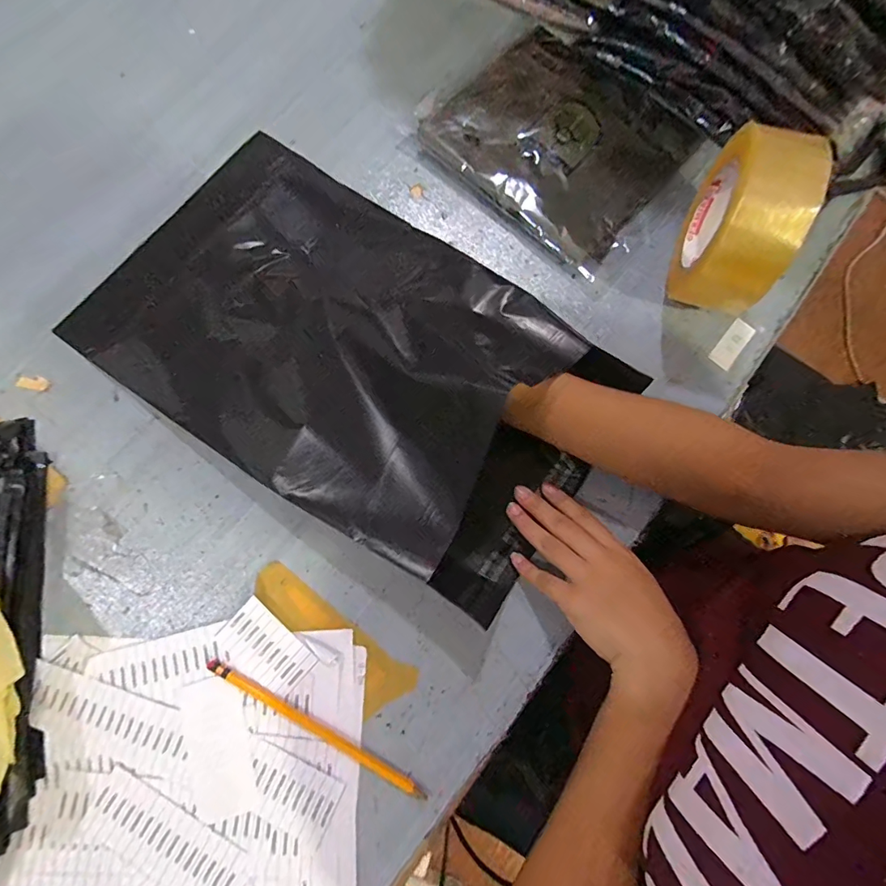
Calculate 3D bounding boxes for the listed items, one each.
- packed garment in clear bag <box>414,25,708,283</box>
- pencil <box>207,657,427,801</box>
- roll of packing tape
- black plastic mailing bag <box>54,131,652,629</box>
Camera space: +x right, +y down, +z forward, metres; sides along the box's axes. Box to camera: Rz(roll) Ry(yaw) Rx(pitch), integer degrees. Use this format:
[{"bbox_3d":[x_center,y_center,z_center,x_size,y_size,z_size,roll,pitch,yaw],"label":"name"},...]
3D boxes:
[{"bbox_3d":[0.115,-0.304,0.451,0.232,0.020,0.205,43,80,8],"label":"packed garment in clear bag"},{"bbox_3d":[-0.096,0.211,0.339,0.185,0.005,0.010,28,79,6],"label":"pencil"},{"bbox_3d":[0.229,-0.165,0.362,0.059,0.128,0.112,15,78,3],"label":"roll of packing tape"},{"bbox_3d":[-0.080,-0.095,0.373,0.437,0.083,0.271,32,79,6],"label":"black plastic mailing bag"}]

